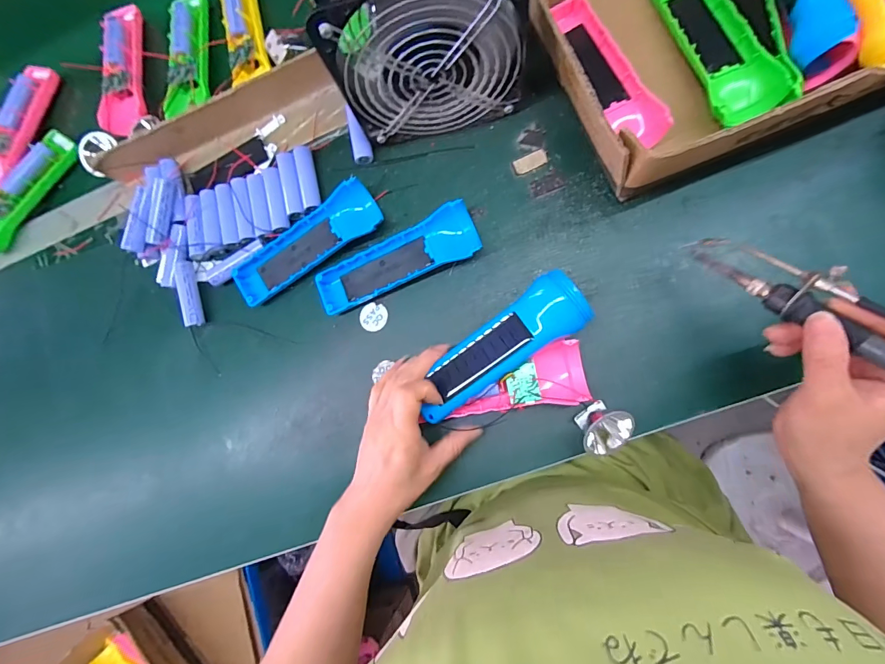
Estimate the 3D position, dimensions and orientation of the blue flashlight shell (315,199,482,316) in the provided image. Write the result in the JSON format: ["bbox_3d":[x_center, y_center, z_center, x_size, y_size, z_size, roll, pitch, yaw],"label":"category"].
[{"bbox_3d":[-0.043,-0.065,0.376,0.156,0.023,0.045,-24,83,6],"label":"blue flashlight shell"}]

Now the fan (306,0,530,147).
[{"bbox_3d":[-0.010,-0.228,0.322,0.147,0.150,0.064,-7,83,9],"label":"fan"}]

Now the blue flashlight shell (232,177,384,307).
[{"bbox_3d":[-0.132,-0.084,0.393,0.156,0.020,0.045,-34,82,5],"label":"blue flashlight shell"}]

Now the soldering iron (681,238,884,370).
[{"bbox_3d":[0.243,-0.007,0.239,0.029,0.023,0.204,-42,53,4],"label":"soldering iron"}]

